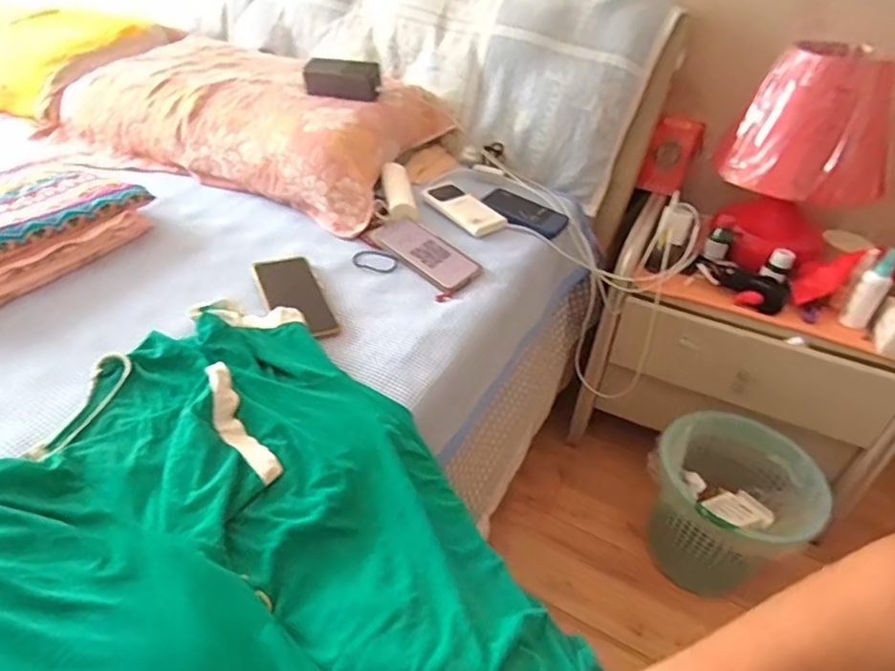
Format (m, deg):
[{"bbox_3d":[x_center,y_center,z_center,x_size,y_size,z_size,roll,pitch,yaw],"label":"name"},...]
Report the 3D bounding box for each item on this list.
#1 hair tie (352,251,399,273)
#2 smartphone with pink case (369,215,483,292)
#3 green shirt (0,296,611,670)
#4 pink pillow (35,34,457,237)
[{"bbox_3d":[-0.104,-0.108,0.817,0.066,0.005,0.042,15,41,12],"label":"hair tie"},{"bbox_3d":[-0.034,-0.124,0.829,0.175,0.012,0.078,38,60,23],"label":"smartphone with pink case"},{"bbox_3d":[-0.140,0.186,0.473,0.561,0.080,0.376,28,45,25],"label":"green shirt"},{"bbox_3d":[-0.368,-0.411,1.055,0.675,0.137,0.360,20,42,18],"label":"pink pillow"}]

